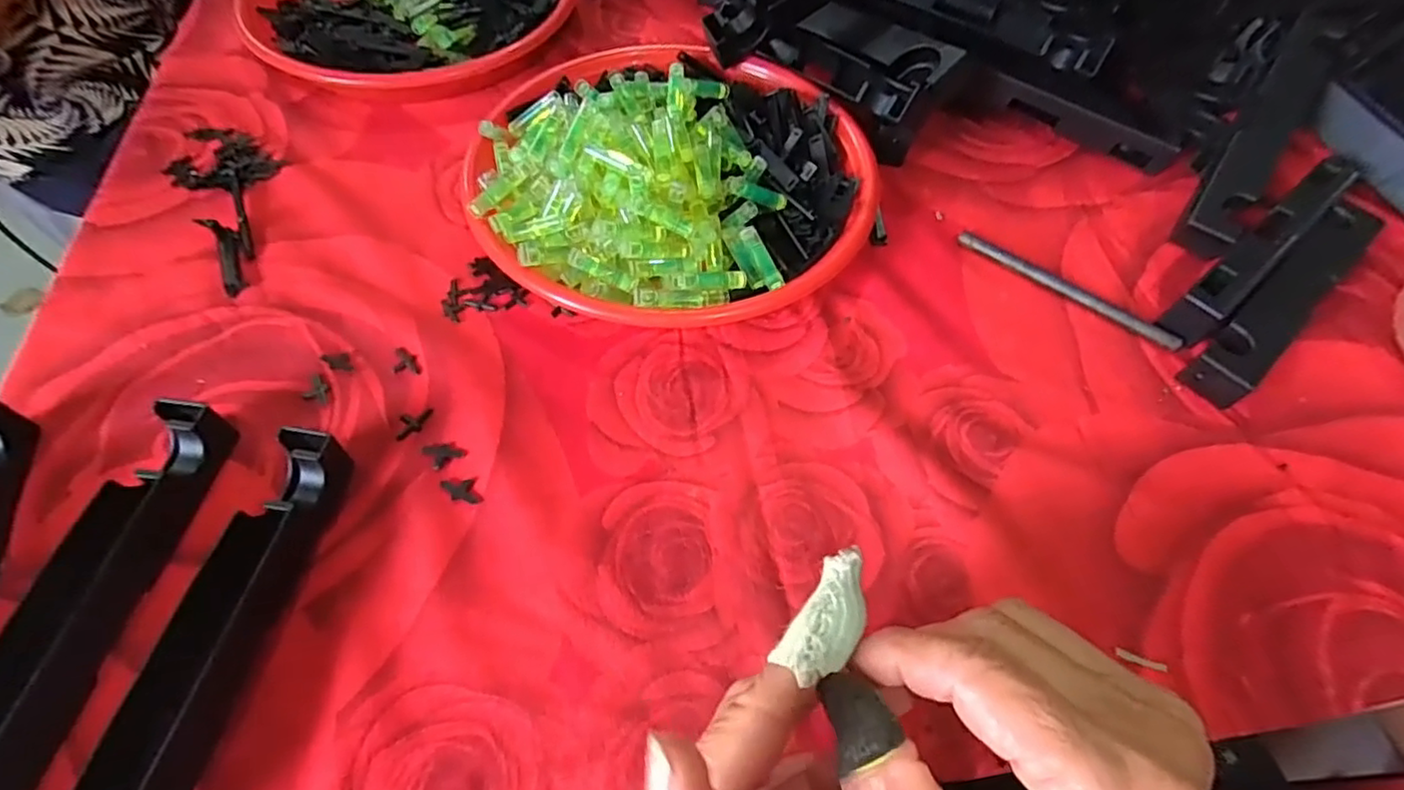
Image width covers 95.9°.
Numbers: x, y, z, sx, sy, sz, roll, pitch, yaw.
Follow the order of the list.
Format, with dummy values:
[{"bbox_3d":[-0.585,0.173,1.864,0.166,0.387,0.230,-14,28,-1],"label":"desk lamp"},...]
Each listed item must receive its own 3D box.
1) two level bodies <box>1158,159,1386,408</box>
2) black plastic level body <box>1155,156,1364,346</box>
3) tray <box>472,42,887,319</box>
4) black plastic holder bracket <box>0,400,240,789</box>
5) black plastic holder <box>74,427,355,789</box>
[{"bbox_3d":[0.347,-0.073,0.381,0.206,0.028,0.054,-37,68,-19],"label":"two level bodies"},{"bbox_3d":[0.350,-0.094,0.394,0.191,0.029,0.023,-37,68,-19],"label":"black plastic level body"},{"bbox_3d":[-0.019,-0.151,0.403,0.252,0.045,0.239,-19,61,-13],"label":"tray"},{"bbox_3d":[-0.256,0.092,0.259,0.024,0.045,0.193,6,59,1],"label":"black plastic holder bracket"},{"bbox_3d":[-0.196,0.104,0.252,0.025,0.044,0.194,8,59,3],"label":"black plastic holder"}]

